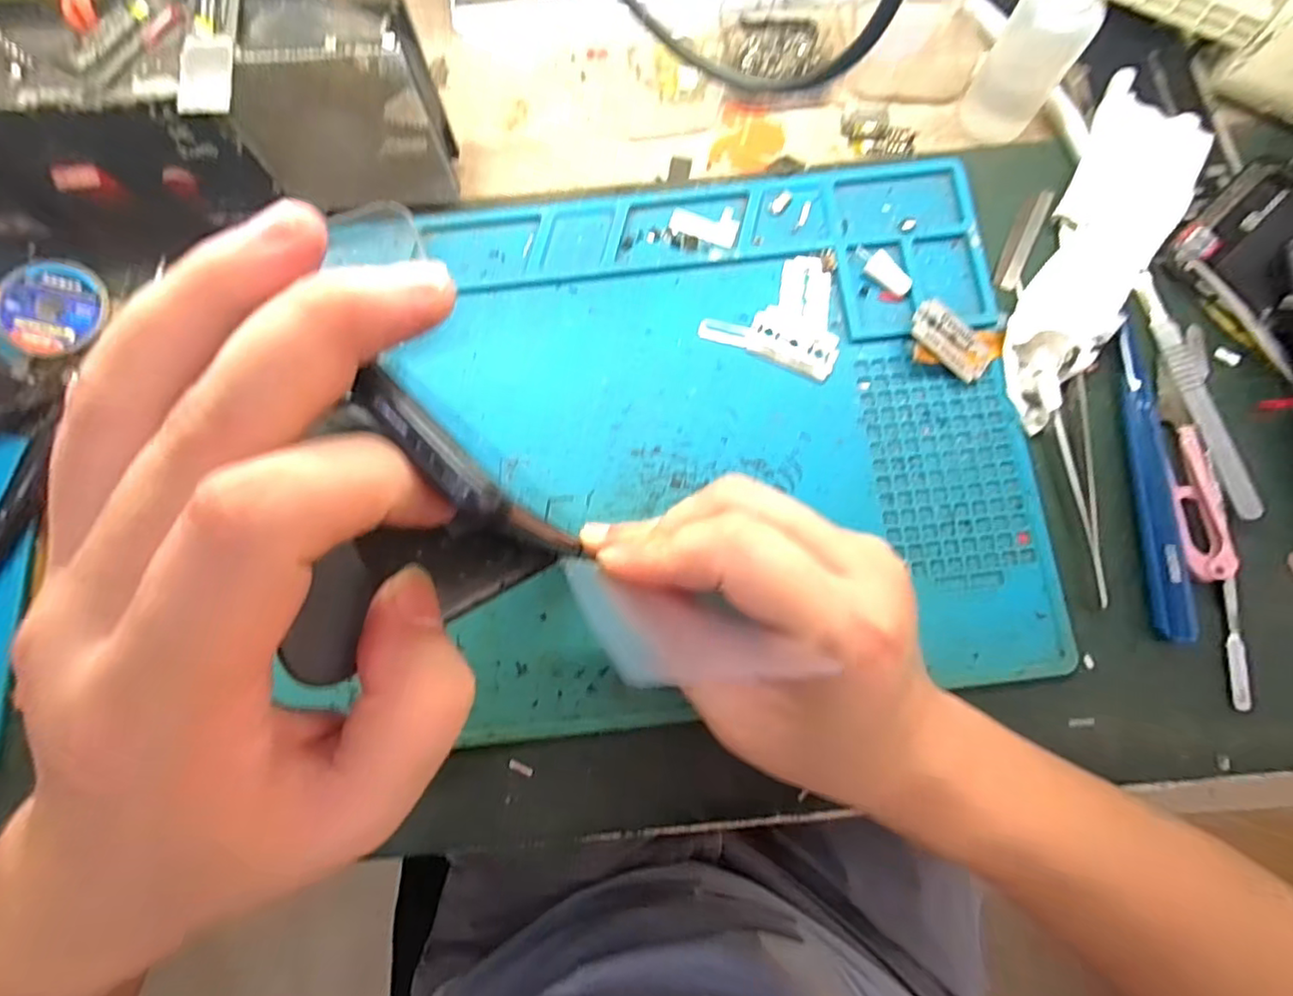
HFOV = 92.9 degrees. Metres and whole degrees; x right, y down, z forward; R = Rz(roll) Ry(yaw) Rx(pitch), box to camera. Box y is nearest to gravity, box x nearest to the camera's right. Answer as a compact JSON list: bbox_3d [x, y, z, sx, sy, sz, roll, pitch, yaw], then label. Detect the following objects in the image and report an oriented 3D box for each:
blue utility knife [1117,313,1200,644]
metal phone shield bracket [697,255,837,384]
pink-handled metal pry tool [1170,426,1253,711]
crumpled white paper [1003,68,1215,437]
[{"bbox_3d":[0.225,-0.011,0.270,0.016,0.010,0.142,3,80,2],"label":"blue utility knife"},{"bbox_3d":[0.065,-0.091,0.293,0.062,0.004,0.056,22,81,5],"label":"metal phone shield bracket"},{"bbox_3d":[0.242,0.027,0.263,0.022,0.010,0.119,0,80,1],"label":"pink-handled metal pry tool"},{"bbox_3d":[0.216,-0.118,0.289,0.055,0.015,0.182,27,81,6],"label":"crumpled white paper"}]

